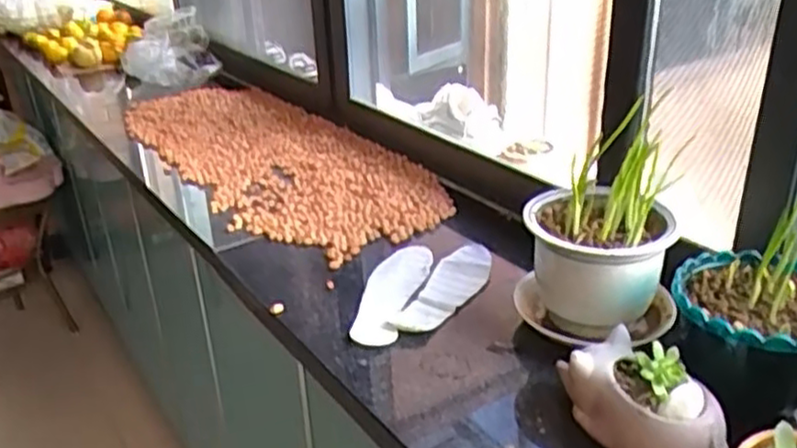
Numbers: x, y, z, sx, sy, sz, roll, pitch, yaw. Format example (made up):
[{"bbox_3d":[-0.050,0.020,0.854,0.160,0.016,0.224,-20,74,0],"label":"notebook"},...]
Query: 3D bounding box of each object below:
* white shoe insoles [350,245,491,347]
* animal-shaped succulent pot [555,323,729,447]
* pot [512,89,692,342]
[{"bbox_3d":[0.032,0.079,0.884,0.142,0.012,0.233,2,27,11],"label":"white shoe insoles"},{"bbox_3d":[0.207,0.137,0.634,0.080,0.099,0.157,-14,28,-21],"label":"animal-shaped succulent pot"},{"bbox_3d":[0.211,0.019,0.767,0.131,0.197,0.136,-13,28,-18],"label":"pot"}]

